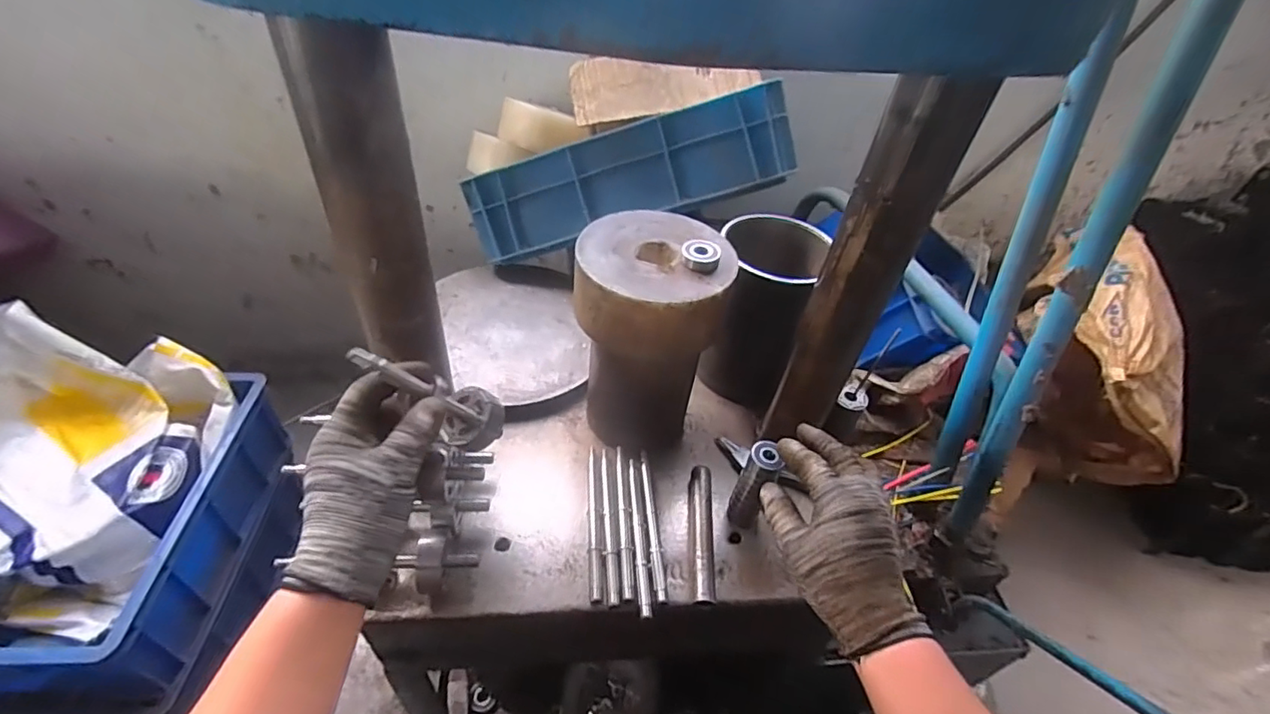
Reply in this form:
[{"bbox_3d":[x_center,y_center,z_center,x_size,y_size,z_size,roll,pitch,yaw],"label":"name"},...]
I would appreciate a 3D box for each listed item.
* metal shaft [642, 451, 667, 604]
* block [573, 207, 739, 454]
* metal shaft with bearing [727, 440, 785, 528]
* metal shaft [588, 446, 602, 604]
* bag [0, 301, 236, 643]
[{"bbox_3d":[0.018,0.161,0.548,0.012,0.009,0.157,1,44,-7],"label":"metal shaft"},{"bbox_3d":[0.010,-0.018,0.577,0.141,0.216,0.144,10,43,3],"label":"block"},{"bbox_3d":[0.113,0.127,0.536,0.024,0.107,0.033,-27,52,-36],"label":"metal shaft with bearing"},{"bbox_3d":[-0.040,0.155,0.545,0.010,0.009,0.162,1,44,-7],"label":"metal shaft"},{"bbox_3d":[-0.721,0.121,0.712,0.274,0.246,0.322,14,44,6],"label":"bag"}]

